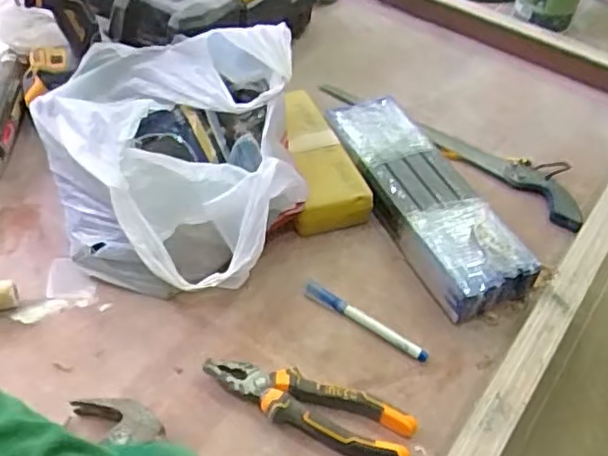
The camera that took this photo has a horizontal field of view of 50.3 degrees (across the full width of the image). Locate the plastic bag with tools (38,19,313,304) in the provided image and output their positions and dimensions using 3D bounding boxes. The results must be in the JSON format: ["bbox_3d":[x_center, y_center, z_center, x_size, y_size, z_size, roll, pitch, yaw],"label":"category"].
[{"bbox_3d":[-0.141,-0.077,0.689,0.284,0.167,0.287,12,46,6],"label":"plastic bag with tools"}]

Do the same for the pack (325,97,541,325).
[{"bbox_3d":[0.135,-0.039,0.761,0.113,0.063,0.325,-14,49,-18],"label":"pack"}]

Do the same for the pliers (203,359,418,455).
[{"bbox_3d":[0.003,0.159,0.579,0.189,0.026,0.053,18,47,11],"label":"pliers"}]

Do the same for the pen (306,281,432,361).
[{"bbox_3d":[0.060,0.095,0.660,0.145,0.017,0.017,32,51,23],"label":"pen"}]

